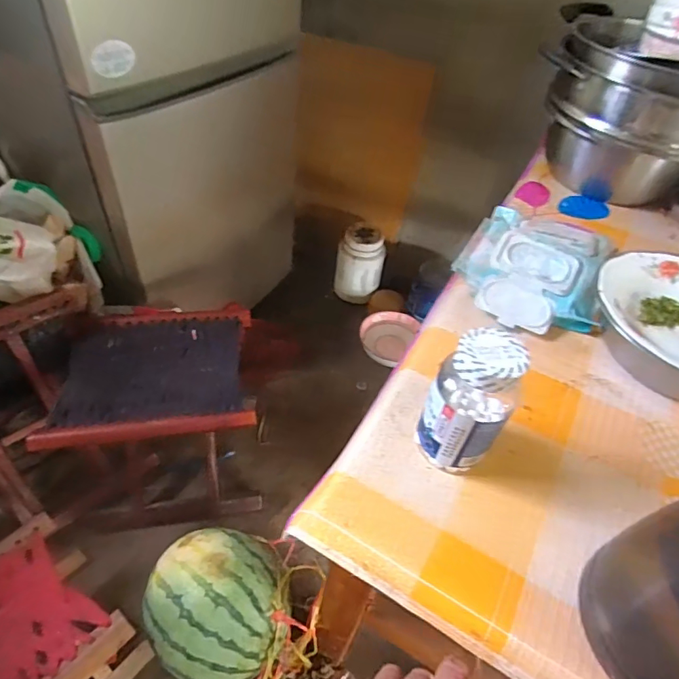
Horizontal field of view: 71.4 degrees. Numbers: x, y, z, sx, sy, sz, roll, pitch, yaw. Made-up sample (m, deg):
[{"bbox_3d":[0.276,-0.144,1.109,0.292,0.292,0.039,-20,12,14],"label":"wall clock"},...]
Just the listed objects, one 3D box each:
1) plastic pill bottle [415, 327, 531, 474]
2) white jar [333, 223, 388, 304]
[{"bbox_3d":[0.103,0.052,0.379,0.061,0.121,0.056,23,49,14],"label":"plastic pill bottle"},{"bbox_3d":[0.054,-0.204,1.263,0.122,0.190,0.126,7,47,-1],"label":"white jar"}]

